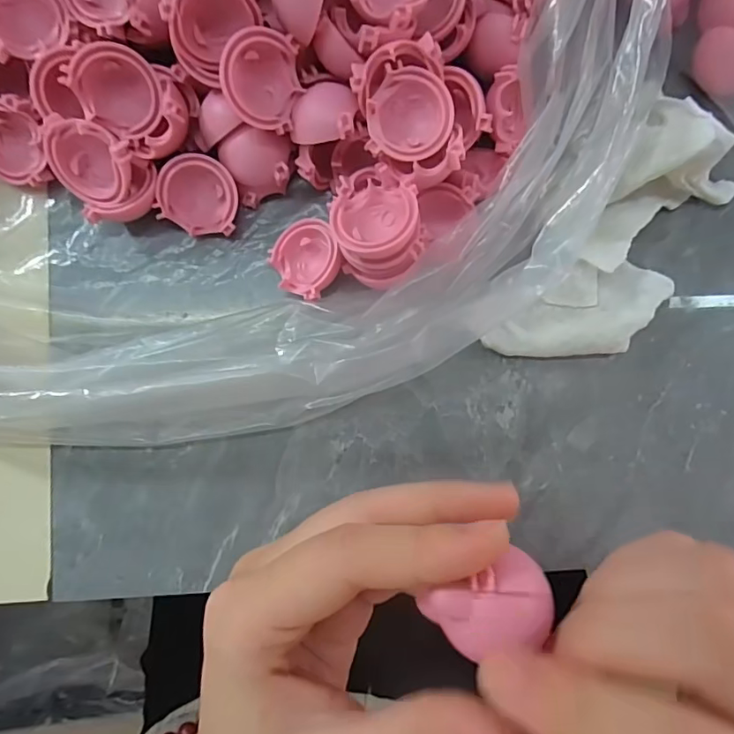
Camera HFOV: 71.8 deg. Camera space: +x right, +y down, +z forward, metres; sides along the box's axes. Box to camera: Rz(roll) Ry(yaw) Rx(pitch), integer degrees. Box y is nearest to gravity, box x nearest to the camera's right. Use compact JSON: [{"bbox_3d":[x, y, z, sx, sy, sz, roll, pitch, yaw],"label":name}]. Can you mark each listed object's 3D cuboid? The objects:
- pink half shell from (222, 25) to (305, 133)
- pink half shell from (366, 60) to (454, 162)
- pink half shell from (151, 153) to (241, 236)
[{"bbox_3d":[-0.037,-0.099,0.175,0.028,0.010,0.030,-1,114,-38],"label":"pink half shell"},{"bbox_3d":[0.015,-0.085,0.175,0.028,0.011,0.030,0,87,-4],"label":"pink half shell"},{"bbox_3d":[-0.064,-0.066,0.196,0.029,0.015,0.026,18,87,-3],"label":"pink half shell"}]

